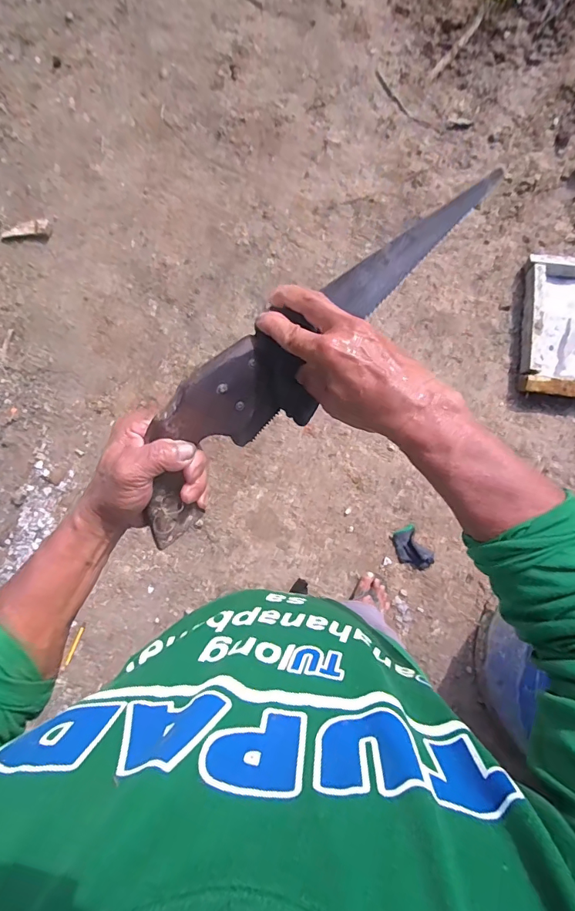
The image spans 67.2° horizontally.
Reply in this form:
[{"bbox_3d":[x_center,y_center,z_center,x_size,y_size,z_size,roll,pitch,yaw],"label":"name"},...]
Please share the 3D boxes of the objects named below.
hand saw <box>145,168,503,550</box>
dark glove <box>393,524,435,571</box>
[{"bbox_3d":[0.026,-0.124,0.389,0.469,0.088,0.016,-48,44,-7],"label":"hand saw"},{"bbox_3d":[0.385,0.295,1.342,0.092,0.025,0.135,-31,80,-5],"label":"dark glove"}]

